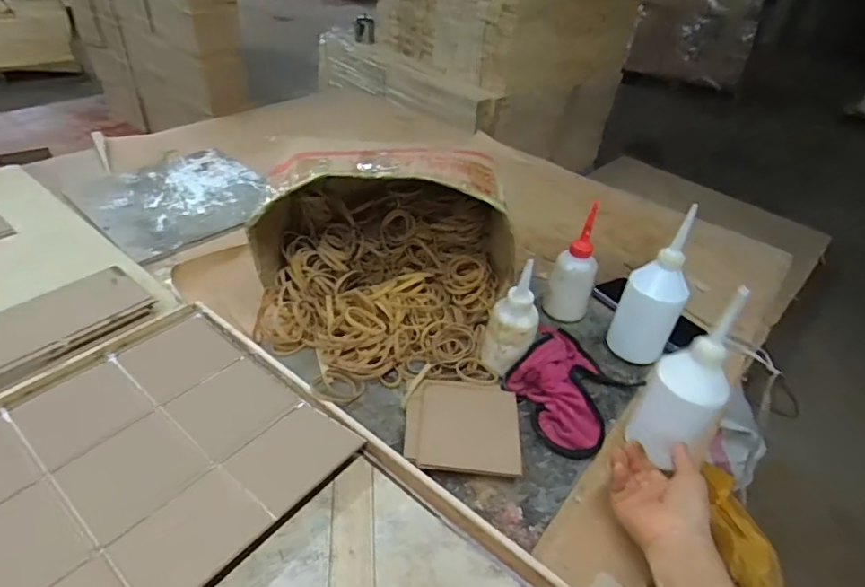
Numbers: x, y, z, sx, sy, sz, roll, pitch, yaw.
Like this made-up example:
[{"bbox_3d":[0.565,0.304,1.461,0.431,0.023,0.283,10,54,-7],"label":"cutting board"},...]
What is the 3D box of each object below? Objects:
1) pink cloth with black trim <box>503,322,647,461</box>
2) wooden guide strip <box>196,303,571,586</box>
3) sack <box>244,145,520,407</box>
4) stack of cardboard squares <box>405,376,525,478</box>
[{"bbox_3d":[0.166,0.099,0.588,0.125,0.053,0.162,32,46,30],"label":"pink cloth with black trim"},{"bbox_3d":[-0.097,0.139,0.538,0.533,0.027,0.021,28,45,27],"label":"wooden guide strip"},{"bbox_3d":[-0.061,-0.058,0.638,0.307,0.208,0.350,5,39,0],"label":"sack"},{"bbox_3d":[0.032,0.145,0.544,0.118,0.024,0.117,5,39,1],"label":"stack of cardboard squares"}]

